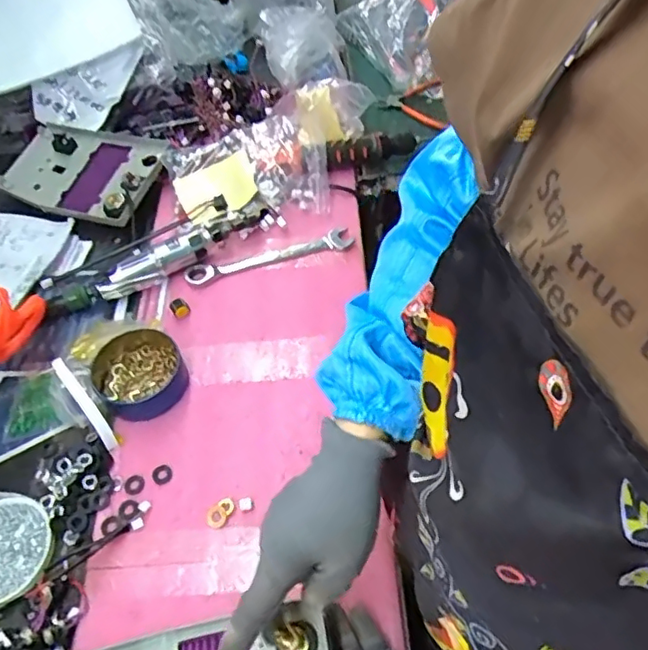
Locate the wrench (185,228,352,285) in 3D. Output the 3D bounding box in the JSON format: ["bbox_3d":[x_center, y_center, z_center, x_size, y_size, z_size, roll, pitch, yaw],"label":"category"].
[{"bbox_3d":[-0.069,-0.086,0.751,0.209,0.014,0.028,-17,54,-7],"label":"wrench"}]

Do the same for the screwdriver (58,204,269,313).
[{"bbox_3d":[-0.195,-0.088,0.755,0.276,0.035,0.047,-28,56,-15],"label":"screwdriver"}]

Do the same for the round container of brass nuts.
[{"bbox_3d":[-0.199,0.053,0.649,0.092,0.029,0.102,-34,58,-18],"label":"round container of brass nuts"}]

